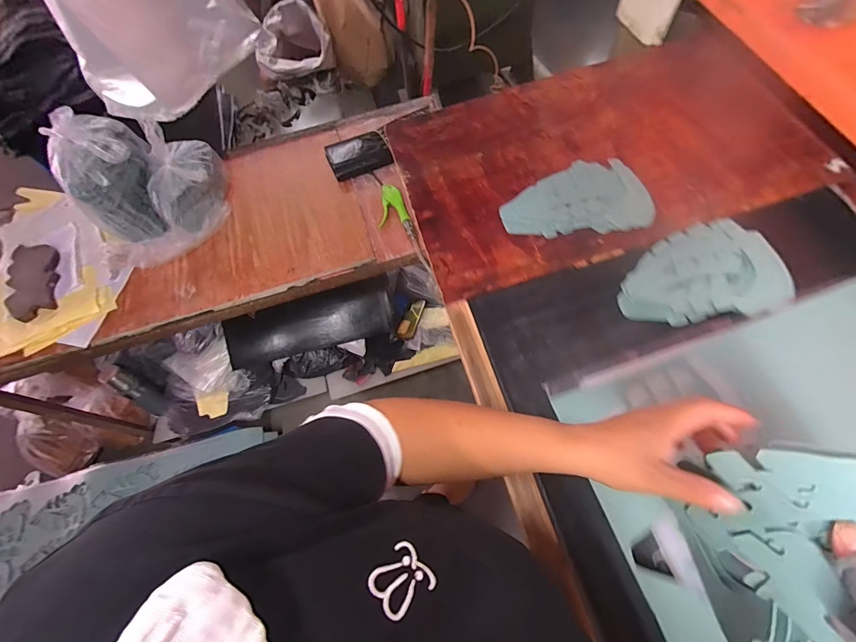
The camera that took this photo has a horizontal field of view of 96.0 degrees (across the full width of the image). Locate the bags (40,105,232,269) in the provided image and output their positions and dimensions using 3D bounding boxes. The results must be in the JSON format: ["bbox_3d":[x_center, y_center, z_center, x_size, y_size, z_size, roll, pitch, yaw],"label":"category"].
[{"bbox_3d":[-0.618,-0.317,0.851,0.295,0.247,0.237,-32,70,-16],"label":"bags"}]

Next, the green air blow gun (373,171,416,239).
[{"bbox_3d":[-0.096,-0.281,0.923,0.069,0.040,0.239,-15,67,-9],"label":"green air blow gun"}]

